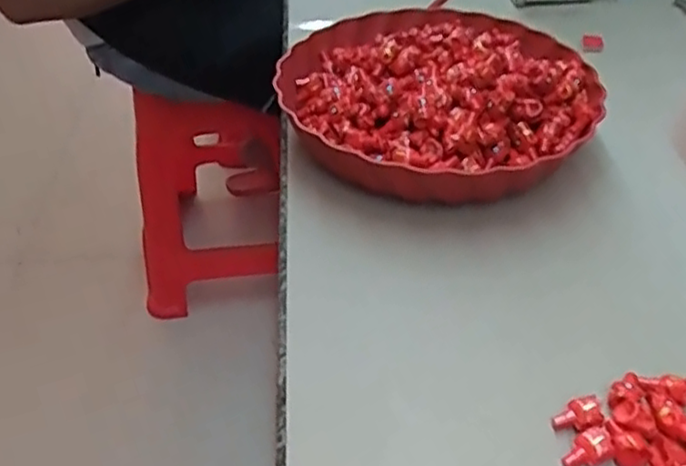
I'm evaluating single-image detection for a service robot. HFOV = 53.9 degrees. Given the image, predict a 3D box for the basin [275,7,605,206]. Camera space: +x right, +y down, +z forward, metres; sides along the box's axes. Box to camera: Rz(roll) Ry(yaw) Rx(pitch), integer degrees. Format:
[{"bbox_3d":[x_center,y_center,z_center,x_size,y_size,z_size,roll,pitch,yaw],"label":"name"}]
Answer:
[{"bbox_3d":[0.073,-0.117,0.540,0.244,0.062,0.260,-1,42,1],"label":"basin"}]

